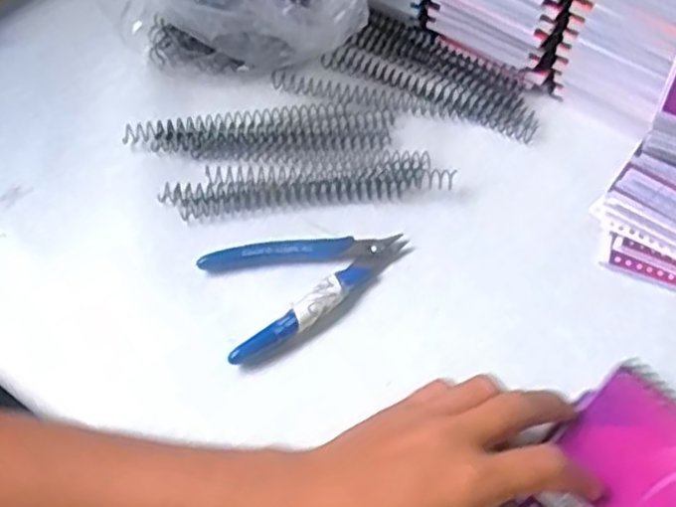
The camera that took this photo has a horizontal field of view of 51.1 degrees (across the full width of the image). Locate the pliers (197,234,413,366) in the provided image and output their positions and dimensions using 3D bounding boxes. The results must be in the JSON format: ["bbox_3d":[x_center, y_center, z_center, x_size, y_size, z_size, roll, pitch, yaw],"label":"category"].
[{"bbox_3d":[-0.018,0.009,0.410,0.121,0.013,0.067,-26,61,-18],"label":"pliers"}]

